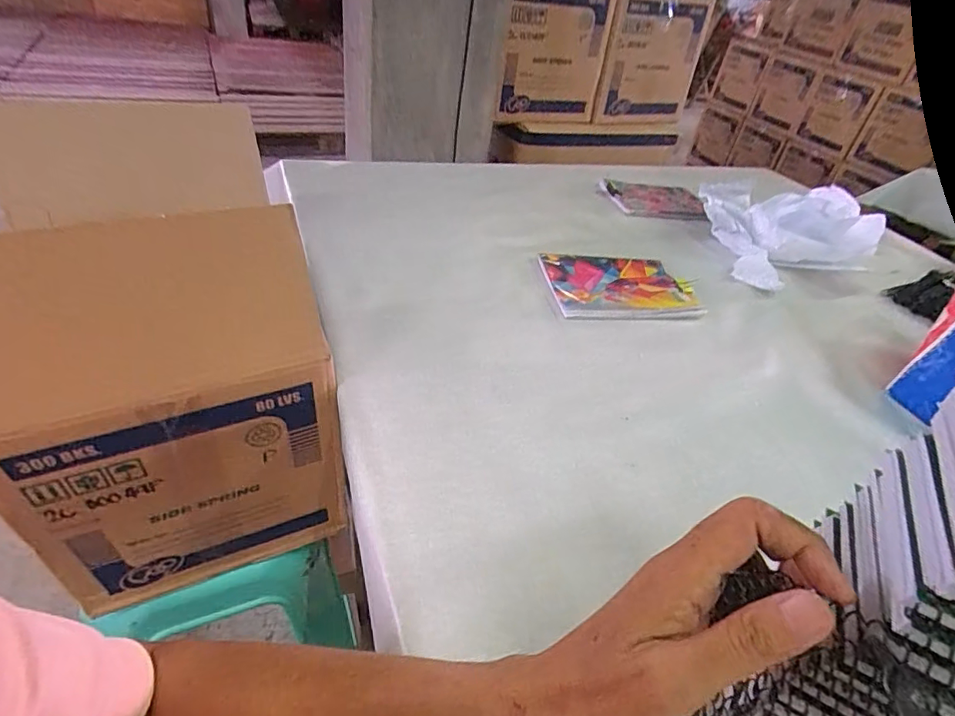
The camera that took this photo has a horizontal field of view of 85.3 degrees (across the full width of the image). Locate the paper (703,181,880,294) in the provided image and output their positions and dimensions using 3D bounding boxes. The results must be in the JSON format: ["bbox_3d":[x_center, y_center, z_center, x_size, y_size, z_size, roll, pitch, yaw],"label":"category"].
[{"bbox_3d":[0.501,-0.217,0.871,0.267,0.090,0.221,-10,44,-20],"label":"paper"}]

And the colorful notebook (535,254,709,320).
[{"bbox_3d":[0.202,-0.104,0.738,0.203,0.015,0.149,0,41,-10],"label":"colorful notebook"}]

